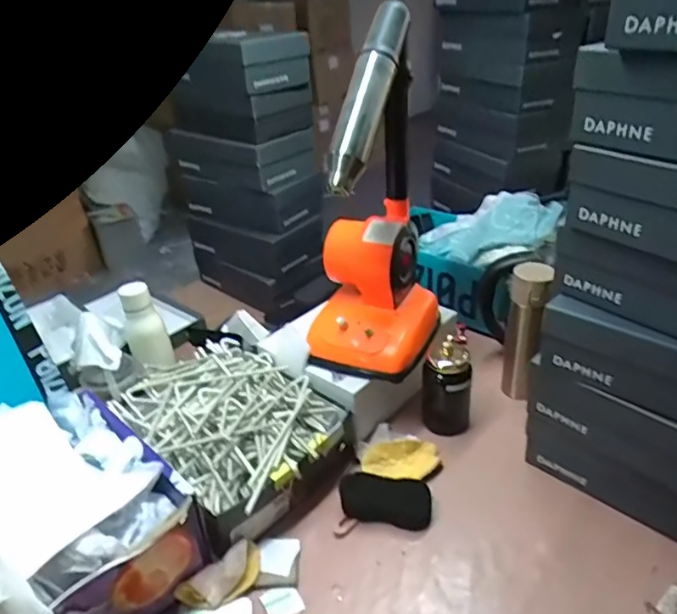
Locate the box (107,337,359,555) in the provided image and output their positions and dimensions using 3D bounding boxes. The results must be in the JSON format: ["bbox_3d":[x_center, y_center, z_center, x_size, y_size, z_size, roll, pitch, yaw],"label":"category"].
[{"bbox_3d":[-0.163,0.189,0.894,0.249,0.128,0.332,-28,38,-33],"label":"box"}]

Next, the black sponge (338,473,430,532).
[{"bbox_3d":[0.067,0.277,0.812,0.131,0.036,0.060,5,32,14],"label":"black sponge"}]

